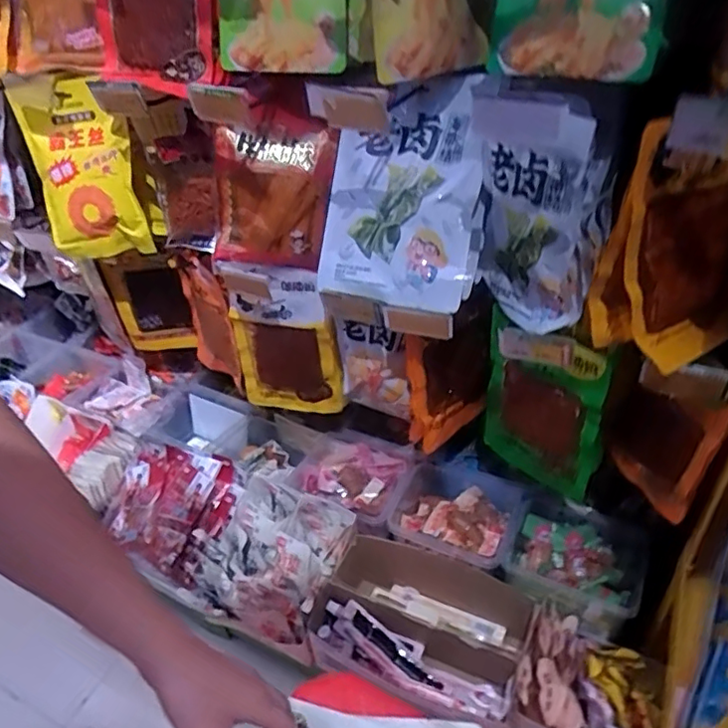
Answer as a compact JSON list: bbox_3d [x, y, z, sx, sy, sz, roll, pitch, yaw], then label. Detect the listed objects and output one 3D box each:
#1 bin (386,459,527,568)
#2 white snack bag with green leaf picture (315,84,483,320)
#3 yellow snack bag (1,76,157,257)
[{"bbox_3d":[0.159,0.270,1.004,0.205,0.075,0.163,14,43,23],"label":"bin"},{"bbox_3d":[0.047,-0.211,0.742,0.199,0.266,0.043,13,1,24],"label":"white snack bag with green leaf picture"},{"bbox_3d":[-0.437,-0.296,0.895,0.167,0.260,0.033,-1,22,9],"label":"yellow snack bag"}]

